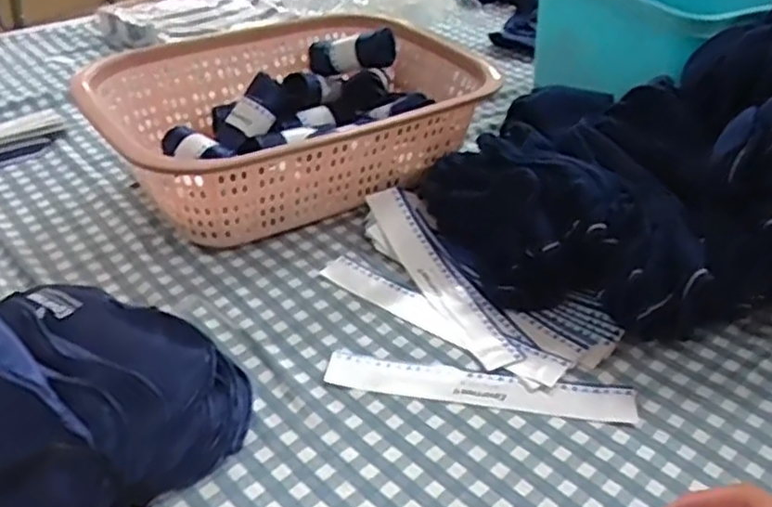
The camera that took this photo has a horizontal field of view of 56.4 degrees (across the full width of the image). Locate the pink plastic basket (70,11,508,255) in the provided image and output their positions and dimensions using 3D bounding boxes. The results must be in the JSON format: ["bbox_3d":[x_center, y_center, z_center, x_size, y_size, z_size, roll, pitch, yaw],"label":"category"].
[{"bbox_3d":[-0.095,-0.132,0.733,0.370,0.110,0.252,-20,43,-25],"label":"pink plastic basket"}]

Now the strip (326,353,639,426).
[{"bbox_3d":[0.068,0.096,0.524,0.219,0.005,0.038,7,40,9],"label":"strip"}]

